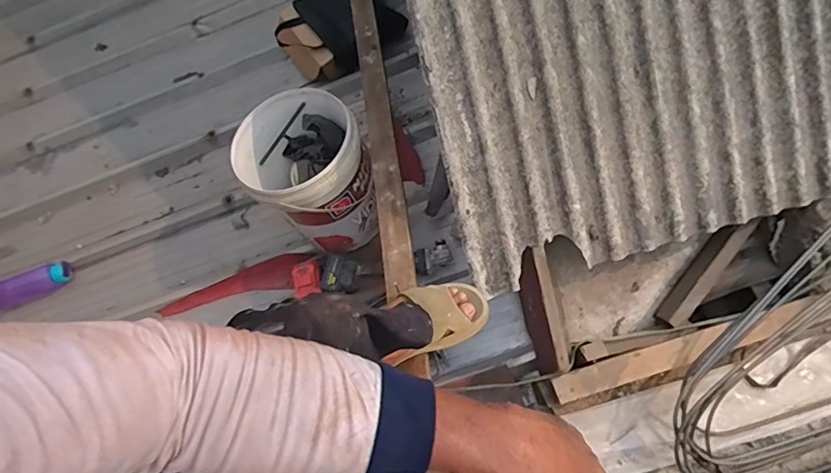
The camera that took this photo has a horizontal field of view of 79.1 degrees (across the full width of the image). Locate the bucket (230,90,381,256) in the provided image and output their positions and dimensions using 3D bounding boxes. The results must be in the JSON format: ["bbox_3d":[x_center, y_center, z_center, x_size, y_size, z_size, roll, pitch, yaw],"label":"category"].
[{"bbox_3d":[-0.282,-0.160,1.321,0.300,0.345,0.343,-27,71,-10],"label":"bucket"}]

